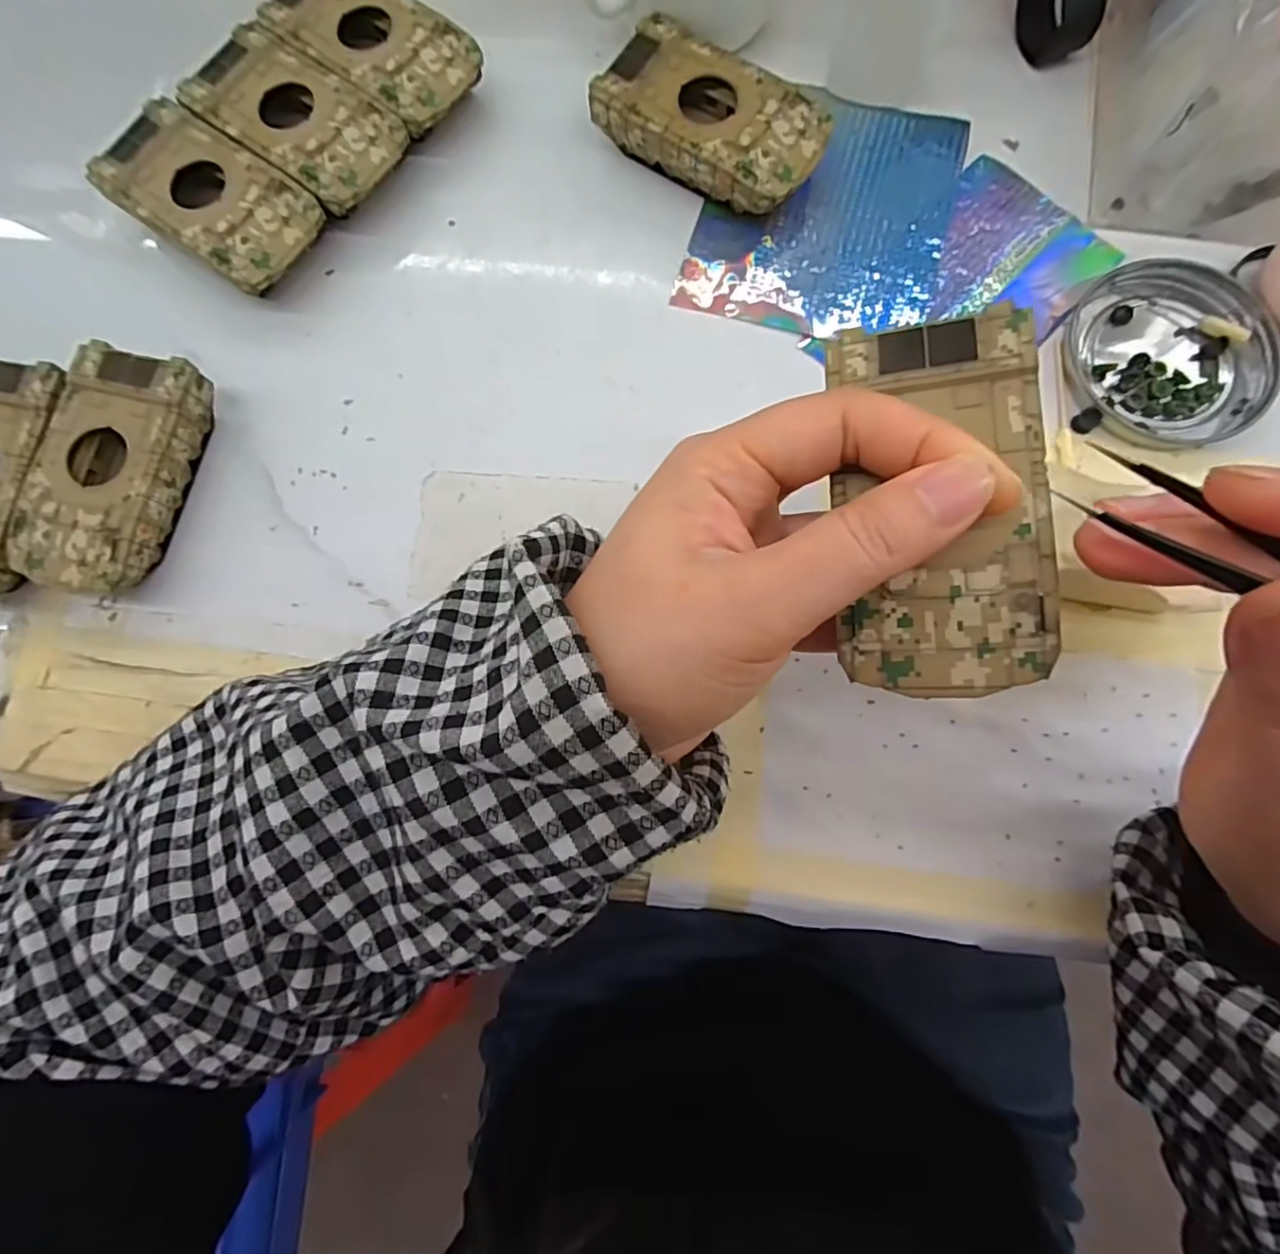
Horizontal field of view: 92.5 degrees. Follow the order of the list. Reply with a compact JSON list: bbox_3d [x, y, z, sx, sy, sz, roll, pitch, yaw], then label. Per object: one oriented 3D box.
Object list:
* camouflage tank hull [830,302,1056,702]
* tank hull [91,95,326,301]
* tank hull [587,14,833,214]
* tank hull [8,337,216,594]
[{"bbox_3d":[0.077,-0.031,0.160,0.048,0.016,0.096,-2,84,19],"label":"camouflage tank hull"},{"bbox_3d":[-0.184,-0.182,0.269,0.092,0.028,0.049,35,84,8],"label":"tank hull"},{"bbox_3d":[0.031,-0.214,0.266,0.095,0.026,0.053,34,84,7],"label":"tank hull"},{"bbox_3d":[-0.211,-0.062,0.249,0.050,0.025,0.095,13,82,5],"label":"tank hull"}]

